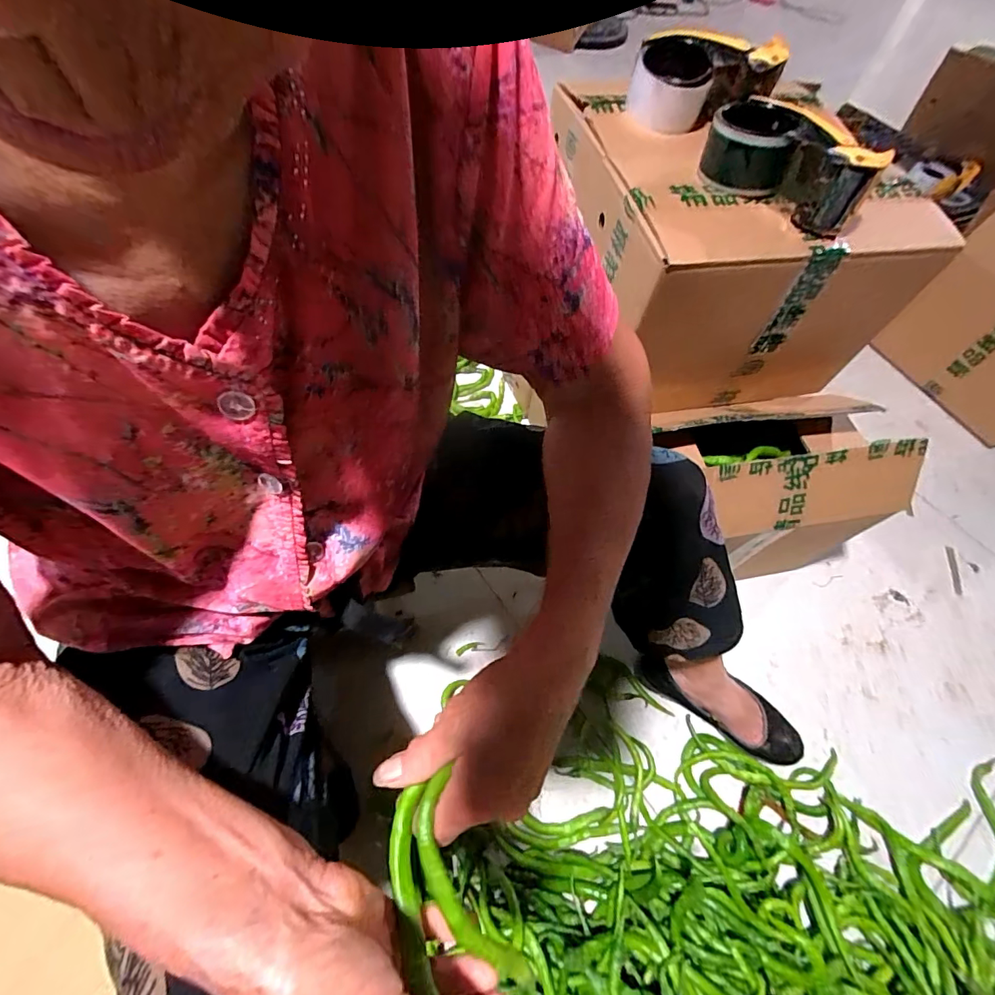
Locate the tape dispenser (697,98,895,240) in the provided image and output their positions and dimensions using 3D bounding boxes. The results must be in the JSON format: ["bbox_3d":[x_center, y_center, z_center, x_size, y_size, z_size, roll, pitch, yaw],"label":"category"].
[{"bbox_3d":[0.284,-0.331,0.463,0.071,0.062,0.167,-35,68,-21],"label":"tape dispenser"}]

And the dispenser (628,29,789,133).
[{"bbox_3d":[0.238,-0.488,0.547,0.159,0.072,0.089,-14,62,-12],"label":"dispenser"}]

